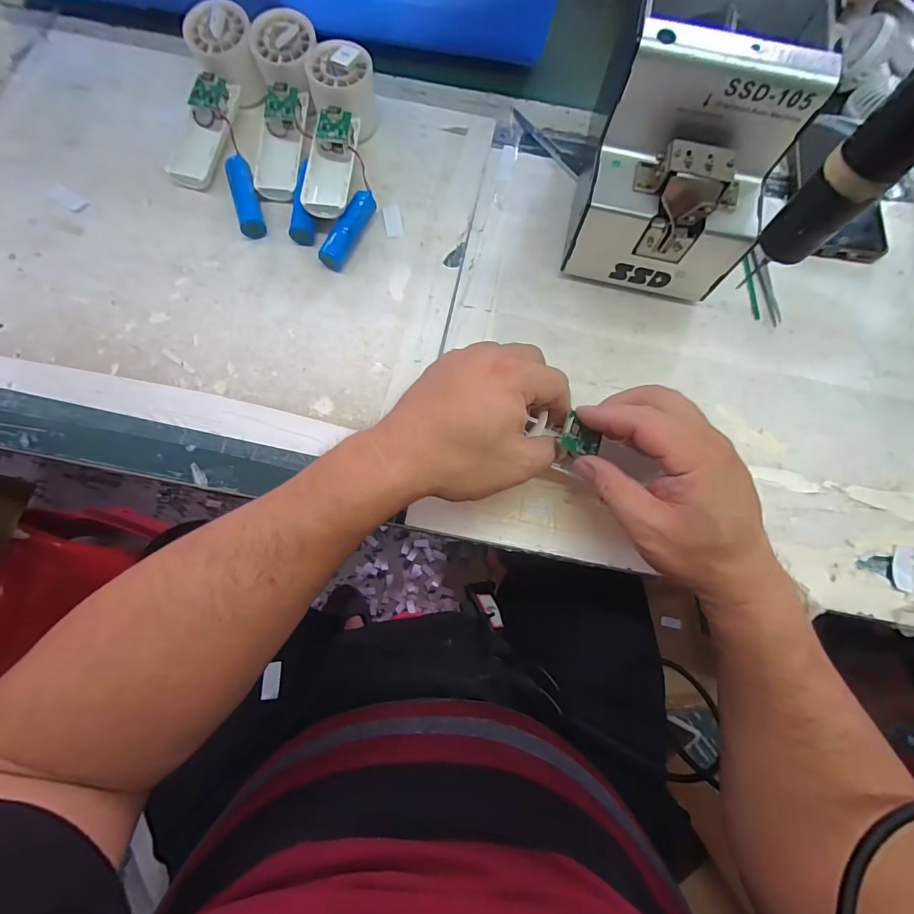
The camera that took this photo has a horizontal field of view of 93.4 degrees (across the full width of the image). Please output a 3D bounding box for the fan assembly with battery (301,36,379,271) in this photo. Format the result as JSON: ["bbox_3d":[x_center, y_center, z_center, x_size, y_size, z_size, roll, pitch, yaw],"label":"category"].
[{"bbox_3d":[-0.102,-0.261,0.375,0.056,0.058,0.186,0,77,-1],"label":"fan assembly with battery"}]

